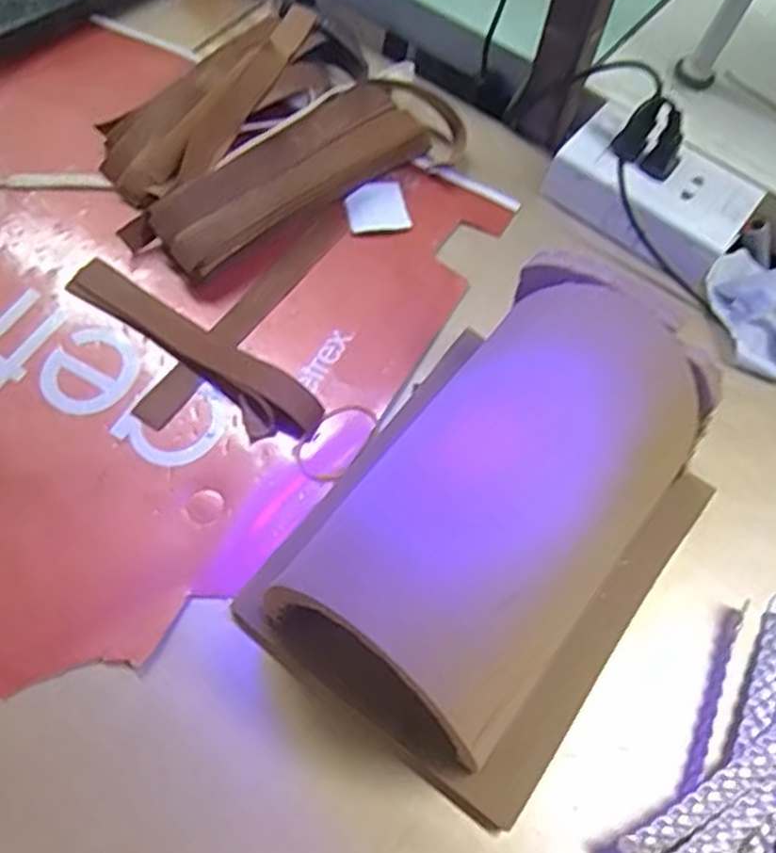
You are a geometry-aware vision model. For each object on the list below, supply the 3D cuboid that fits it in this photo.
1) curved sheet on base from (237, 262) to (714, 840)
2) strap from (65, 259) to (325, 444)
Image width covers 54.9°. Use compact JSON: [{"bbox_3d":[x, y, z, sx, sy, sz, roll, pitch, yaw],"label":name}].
[{"bbox_3d":[0.056,0.044,0.336,0.152,0.110,0.212,39,67,14],"label":"curved sheet on base"},{"bbox_3d":[-0.113,-0.047,0.428,0.175,0.013,0.038,35,66,13],"label":"strap"}]

